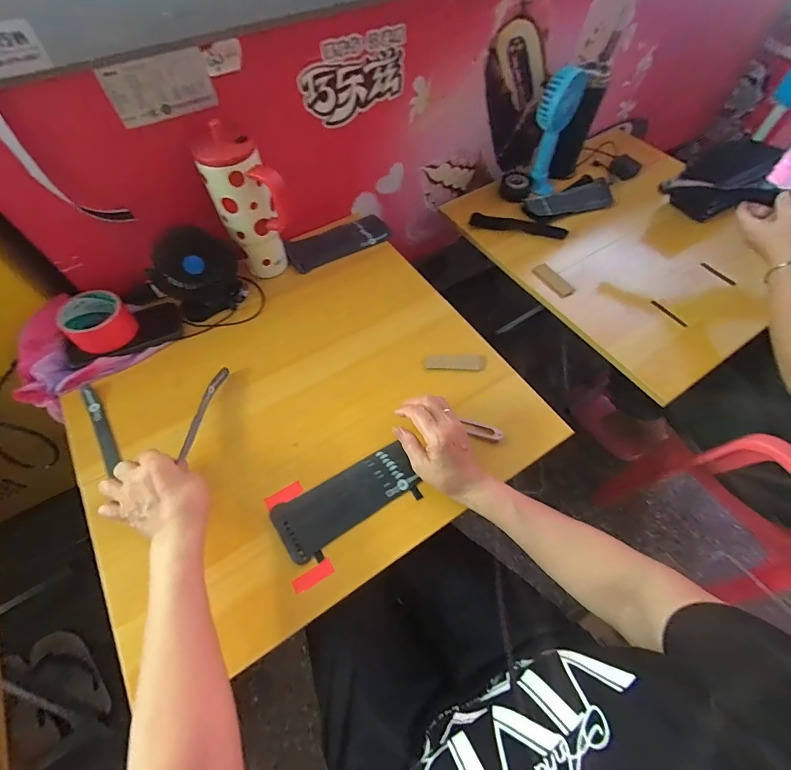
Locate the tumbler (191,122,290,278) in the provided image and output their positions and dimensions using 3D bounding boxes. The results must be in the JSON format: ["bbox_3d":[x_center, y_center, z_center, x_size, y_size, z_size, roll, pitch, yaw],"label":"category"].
[{"bbox_3d":[-0.226,-0.274,0.599,0.100,0.209,0.109,-24,62,-13],"label":"tumbler"}]

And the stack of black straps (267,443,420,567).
[{"bbox_3d":[-0.061,0.144,0.479,0.177,0.012,0.069,-29,63,-15],"label":"stack of black straps"}]

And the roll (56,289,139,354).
[{"bbox_3d":[-0.463,-0.102,0.589,0.086,0.050,0.087,0,59,0],"label":"roll"}]

